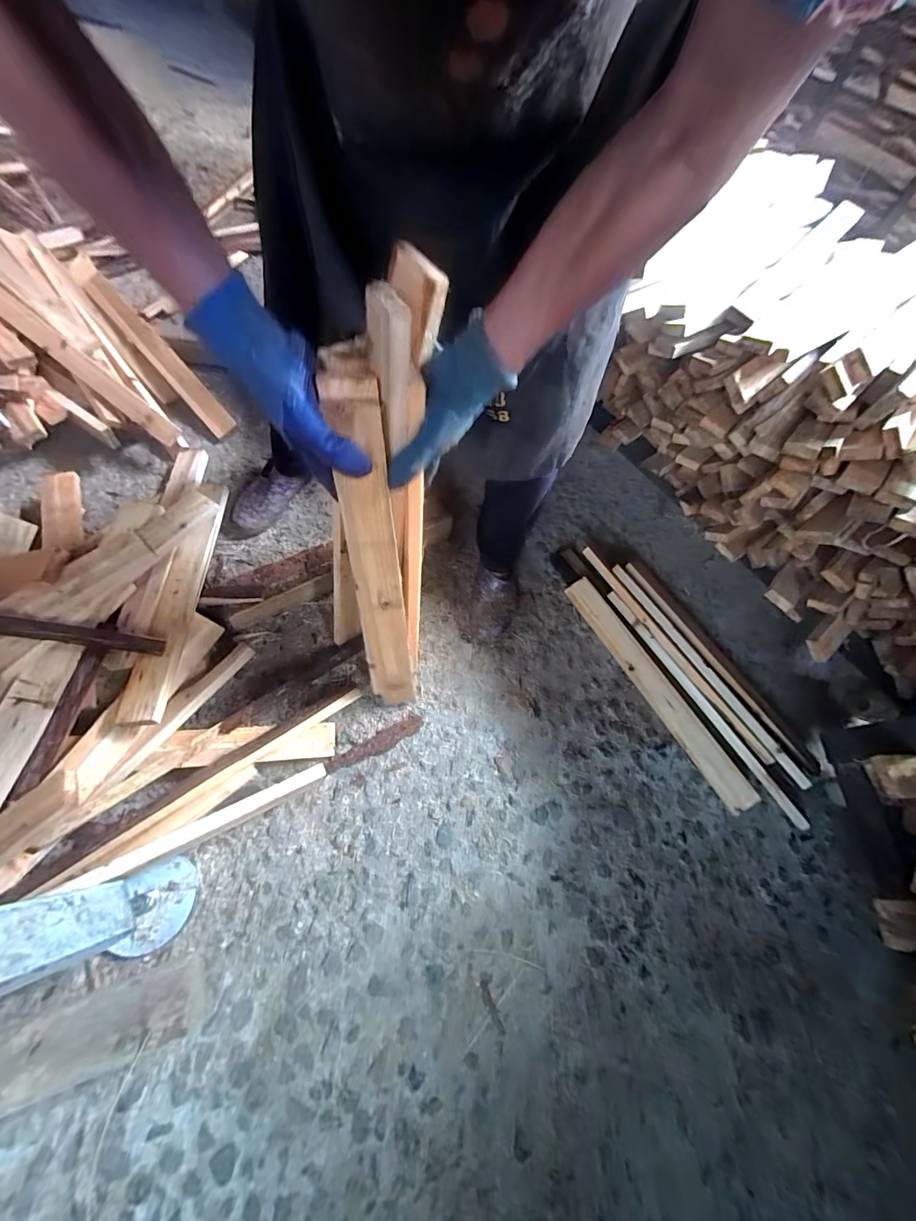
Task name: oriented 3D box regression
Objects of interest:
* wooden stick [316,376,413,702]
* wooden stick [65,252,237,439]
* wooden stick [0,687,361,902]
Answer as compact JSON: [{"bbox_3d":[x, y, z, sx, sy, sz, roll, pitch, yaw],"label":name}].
[{"bbox_3d":[-0.101,-0.029,0.523,0.061,0.473,0.025,0,44,-3],"label":"wooden stick"},{"bbox_3d":[-0.707,-0.611,0.964,0.054,0.025,0.575,-42,90,-20],"label":"wooden stick"},{"bbox_3d":[-0.335,0.224,0.581,0.434,0.023,0.034,-30,68,-32],"label":"wooden stick"}]

